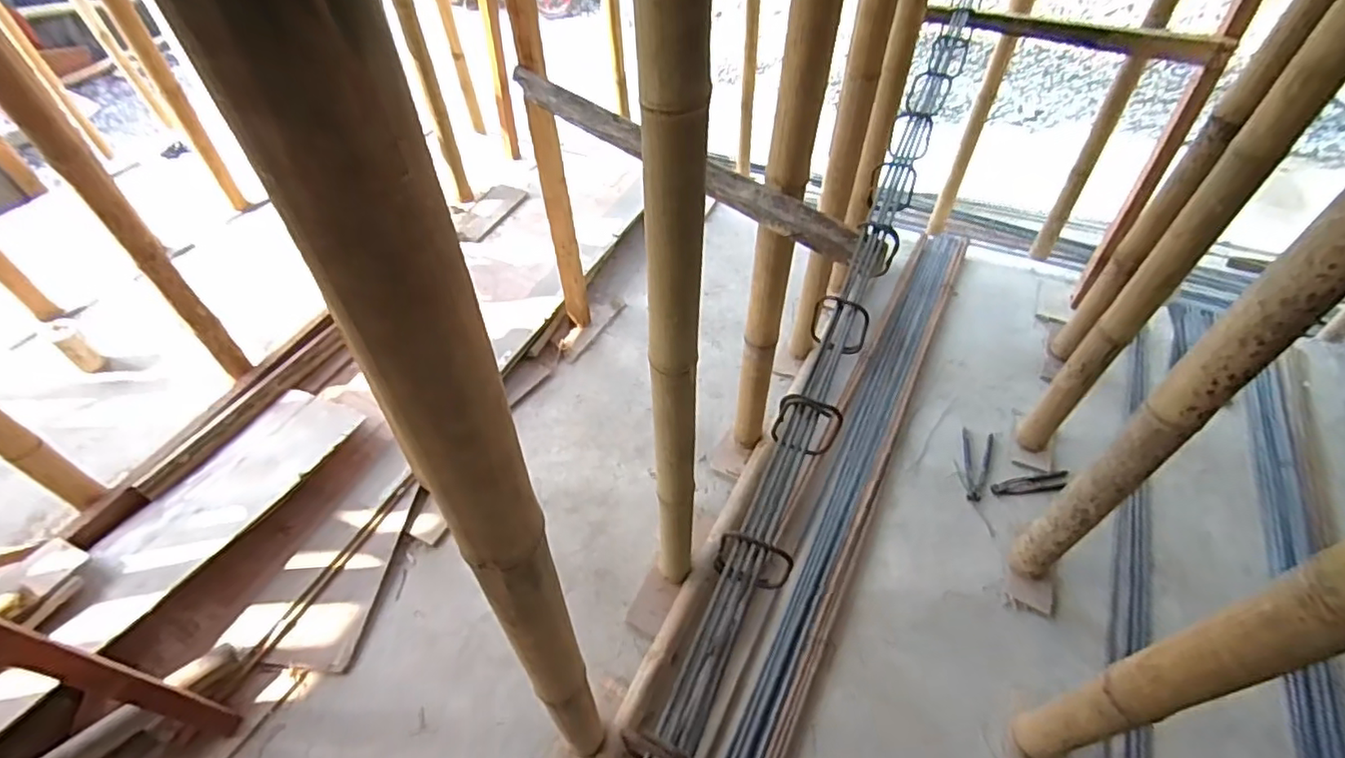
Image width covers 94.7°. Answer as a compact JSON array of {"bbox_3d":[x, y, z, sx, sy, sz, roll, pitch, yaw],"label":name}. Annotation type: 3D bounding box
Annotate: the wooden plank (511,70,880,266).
[{"bbox_3d":[-0.016,-0.451,1.266,0.055,0.063,1.026,-39,57,-24],"label":"wooden plank"}]

